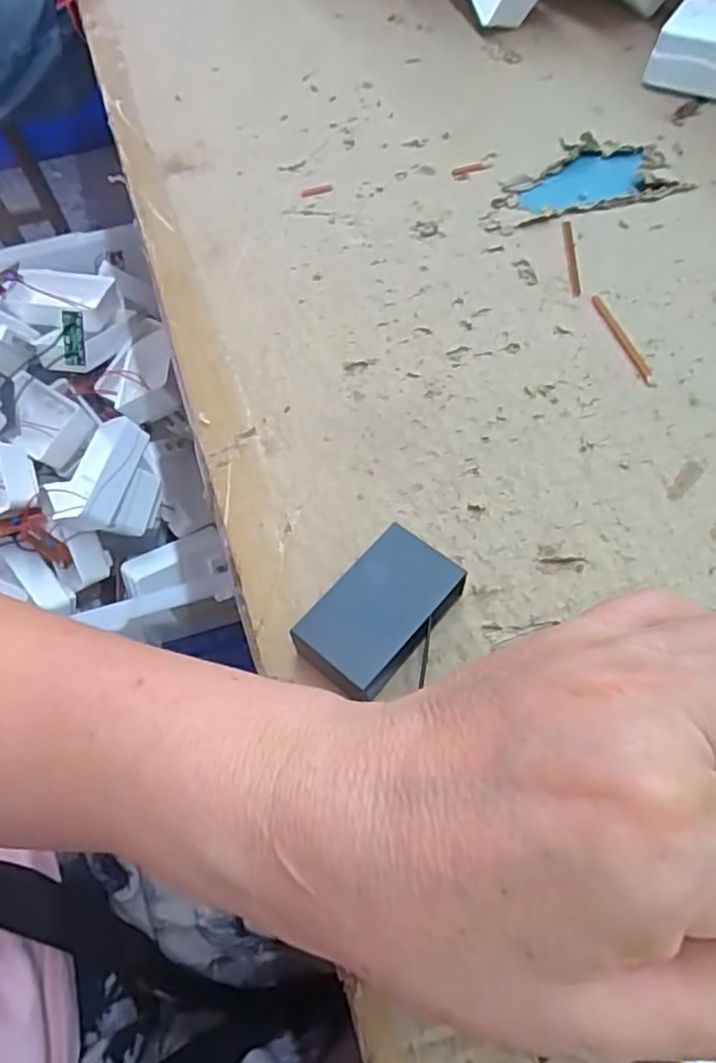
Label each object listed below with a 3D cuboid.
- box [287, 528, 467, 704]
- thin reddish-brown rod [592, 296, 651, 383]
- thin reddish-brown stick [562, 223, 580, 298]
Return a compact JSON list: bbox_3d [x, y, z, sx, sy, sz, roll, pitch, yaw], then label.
[{"bbox_3d":[0.007,0.026,0.199,0.031,0.019,0.049,37,69,22],"label":"box"},{"bbox_3d":[0.106,-0.079,0.264,0.005,0.004,0.048,-15,60,-4],"label":"thin reddish-brown rod"},{"bbox_3d":[0.094,-0.121,0.288,0.004,0.004,0.048,1,60,5],"label":"thin reddish-brown stick"}]

